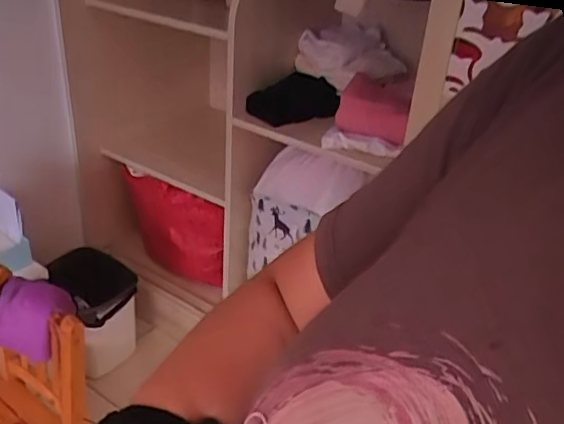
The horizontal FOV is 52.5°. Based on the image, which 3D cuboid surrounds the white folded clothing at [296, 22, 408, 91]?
[{"bbox_3d":[0.180,-0.394,1.452,0.230,0.111,0.216,19,31,22],"label":"white folded clothing"}]

